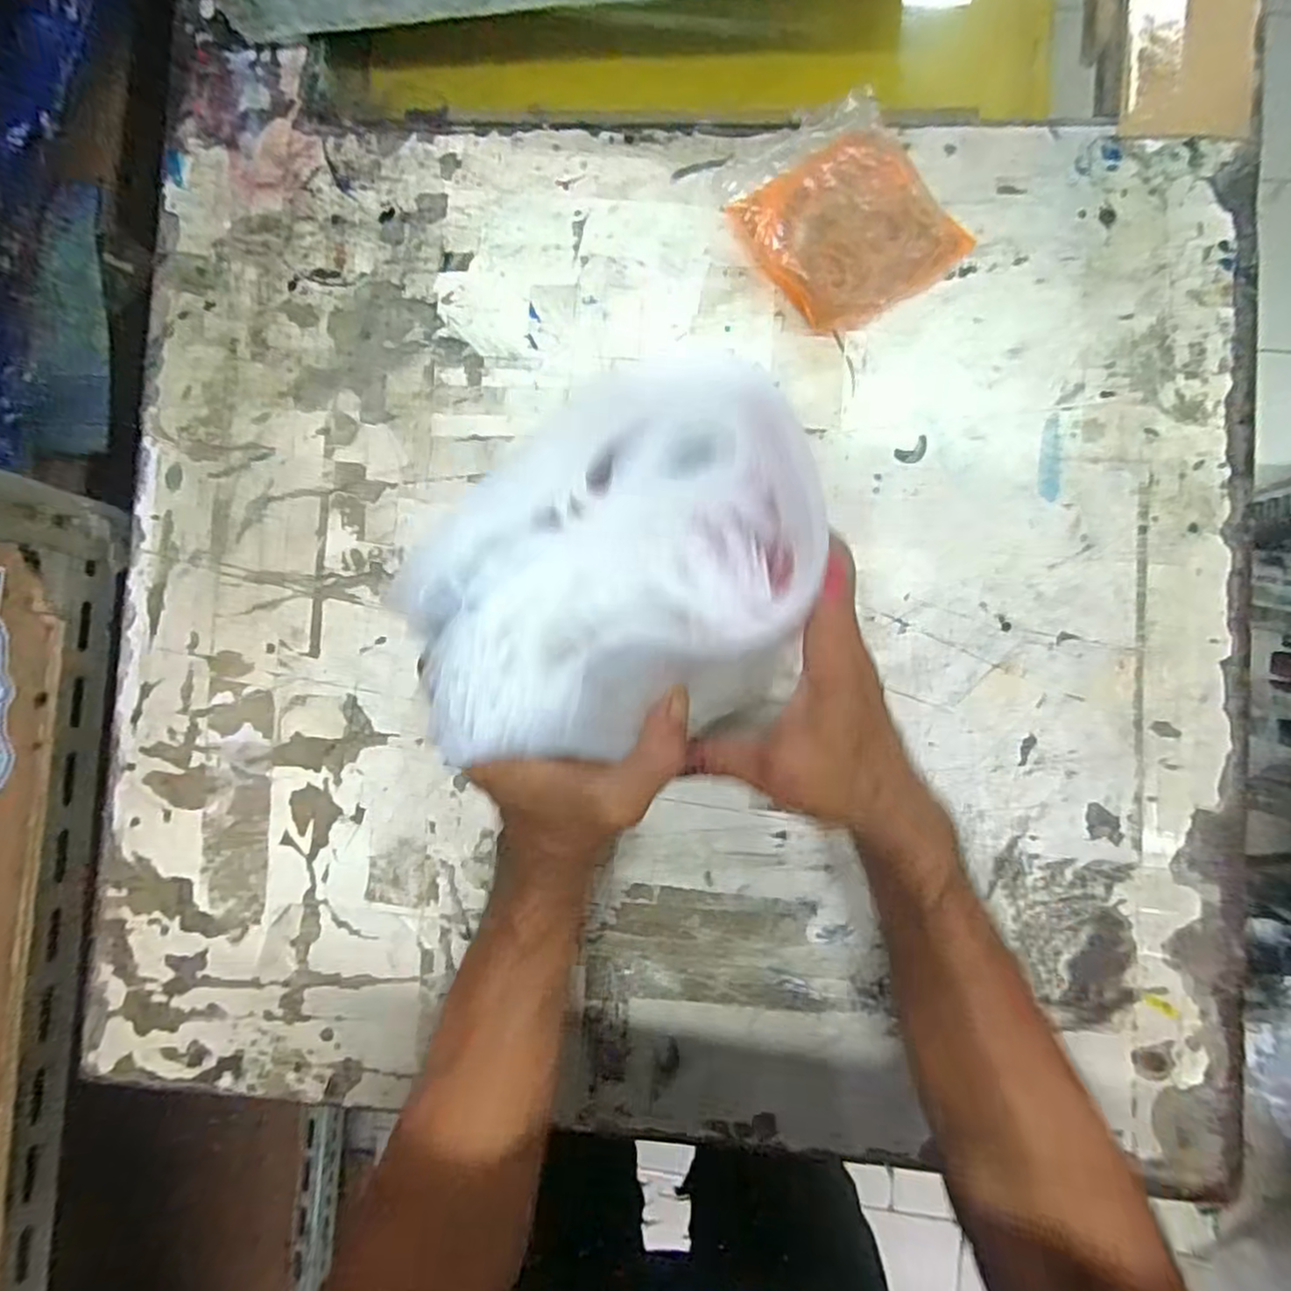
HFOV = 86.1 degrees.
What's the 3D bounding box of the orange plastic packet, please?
[{"bbox_3d":[0.123,-0.266,0.433,0.105,0.035,0.125,-37,86,2],"label":"orange plastic packet"}]

